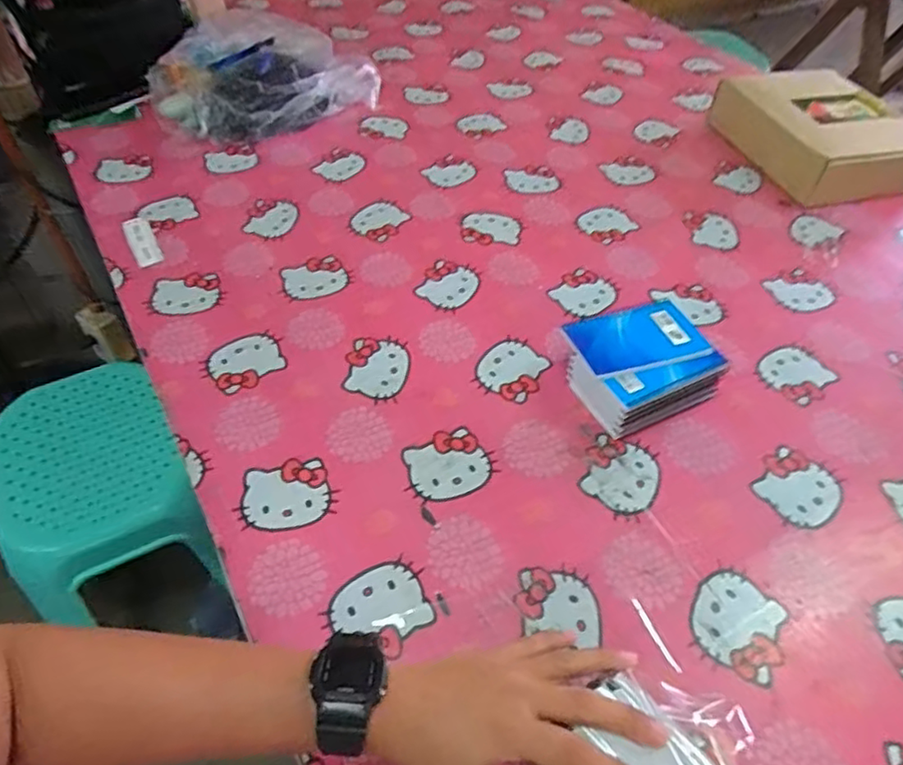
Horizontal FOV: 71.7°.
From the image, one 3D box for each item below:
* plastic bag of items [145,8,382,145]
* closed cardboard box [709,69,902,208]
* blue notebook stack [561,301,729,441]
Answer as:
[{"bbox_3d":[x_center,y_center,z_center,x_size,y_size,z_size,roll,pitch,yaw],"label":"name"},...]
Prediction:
[{"bbox_3d":[-0.323,-0.528,1.046,0.309,0.103,0.257,-30,57,-26],"label":"plastic bag of items"},{"bbox_3d":[0.571,-0.385,0.971,0.221,0.088,0.262,-10,50,-12],"label":"closed cardboard box"},{"bbox_3d":[0.194,-0.019,0.655,0.144,0.061,0.119,-20,53,-19],"label":"blue notebook stack"}]

